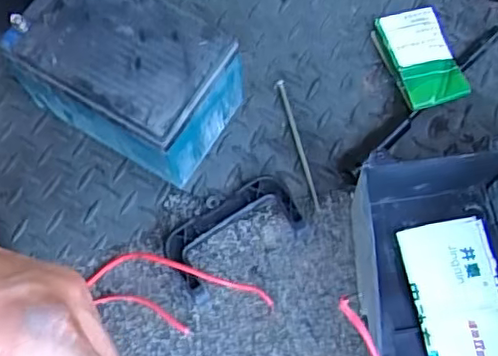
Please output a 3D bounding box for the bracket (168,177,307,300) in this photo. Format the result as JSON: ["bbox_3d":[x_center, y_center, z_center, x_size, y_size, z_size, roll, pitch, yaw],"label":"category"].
[{"bbox_3d":[-0.012,0.043,0.496,0.110,0.017,0.061,-34,73,-9],"label":"bracket"}]

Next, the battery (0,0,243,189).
[{"bbox_3d":[-0.098,-0.082,0.498,0.158,0.103,0.102,29,74,12],"label":"battery"}]

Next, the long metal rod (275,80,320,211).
[{"bbox_3d":[0.043,-0.030,0.528,0.007,0.004,0.123,-15,71,-3],"label":"long metal rod"}]

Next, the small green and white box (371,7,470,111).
[{"bbox_3d":[0.149,-0.104,0.533,0.054,0.015,0.095,-14,71,-3],"label":"small green and white box"}]

